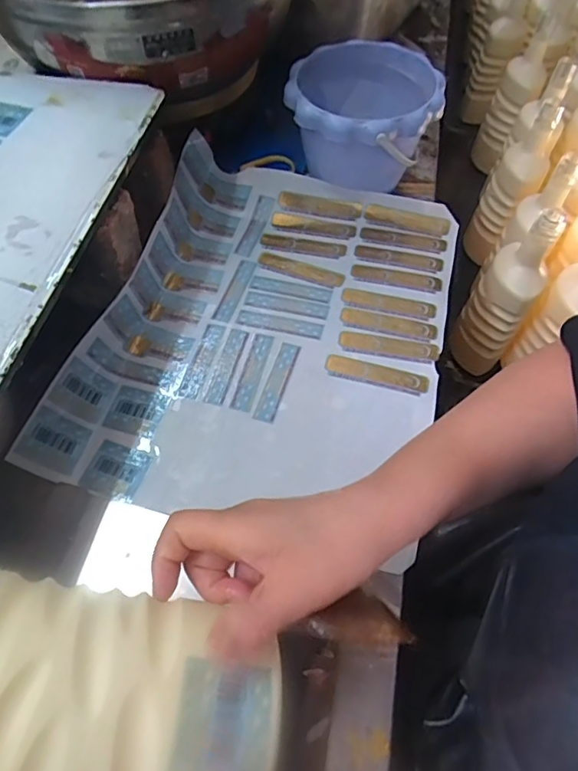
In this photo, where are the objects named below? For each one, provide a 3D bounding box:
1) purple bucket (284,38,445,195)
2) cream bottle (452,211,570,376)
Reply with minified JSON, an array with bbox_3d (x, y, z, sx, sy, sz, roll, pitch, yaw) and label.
[{"bbox_3d":[0.078,-0.284,0.565,0.154,0.118,0.177,6,60,4],"label":"purple bucket"},{"bbox_3d":[0.287,-0.125,0.686,0.072,0.245,0.089,26,61,11],"label":"cream bottle"}]

